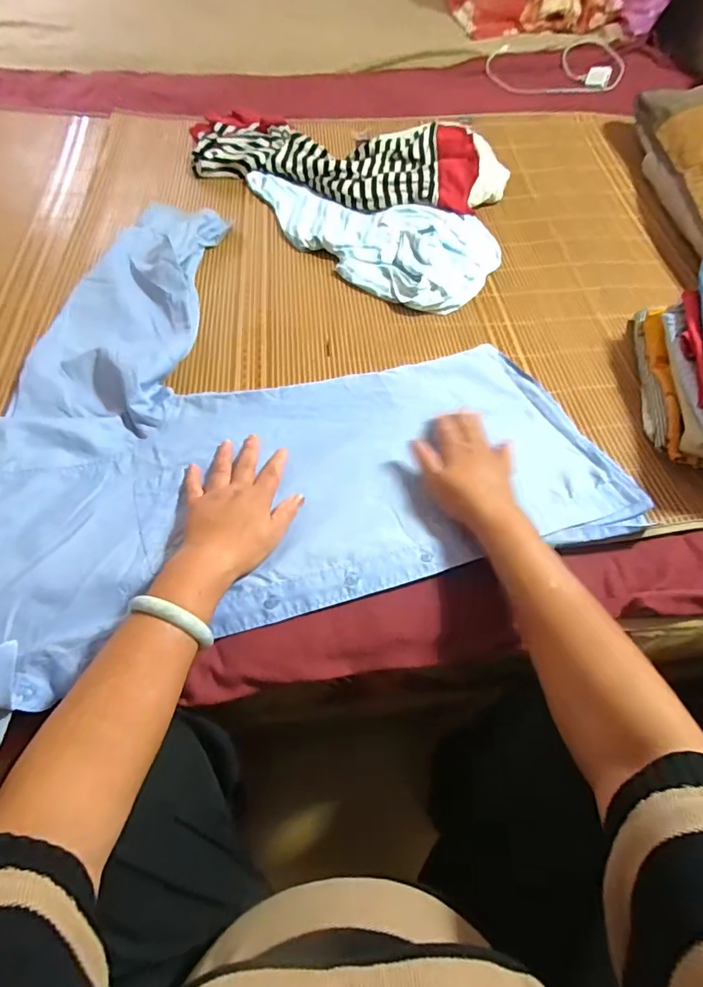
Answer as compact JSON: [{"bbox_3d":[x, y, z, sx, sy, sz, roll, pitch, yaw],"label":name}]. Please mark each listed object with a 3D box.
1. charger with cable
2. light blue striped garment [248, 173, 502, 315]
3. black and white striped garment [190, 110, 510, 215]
[{"bbox_3d":[0.499,-1.045,1.145,0.302,0.029,0.359,24,62,12],"label":"charger with cable"},{"bbox_3d":[0.022,-0.438,0.773,0.432,0.031,0.242,32,63,16],"label":"light blue striped garment"},{"bbox_3d":[-0.010,-0.620,0.860,0.576,0.057,0.226,11,60,4],"label":"black and white striped garment"}]

